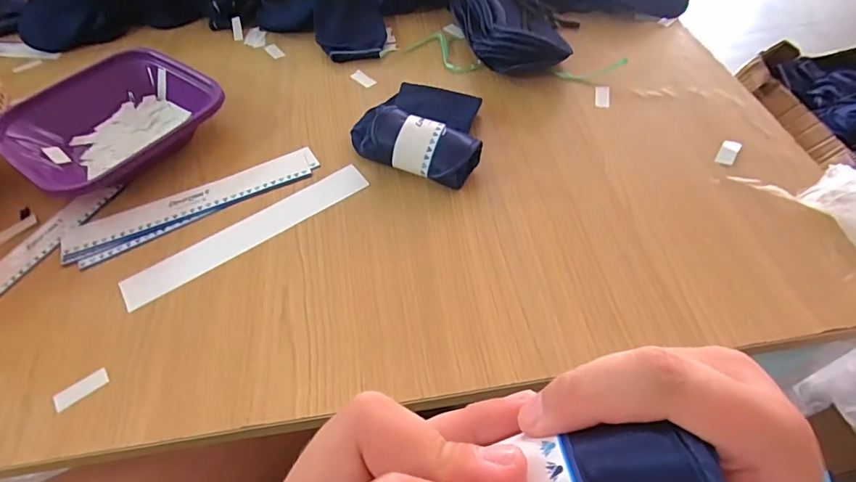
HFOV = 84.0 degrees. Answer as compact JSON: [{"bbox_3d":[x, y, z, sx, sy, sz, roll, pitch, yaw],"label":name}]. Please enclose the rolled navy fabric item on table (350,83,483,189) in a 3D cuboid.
[{"bbox_3d":[0.002,-0.112,0.443,0.108,0.051,0.132,14,55,15],"label":"rolled navy fabric item on table"}]

